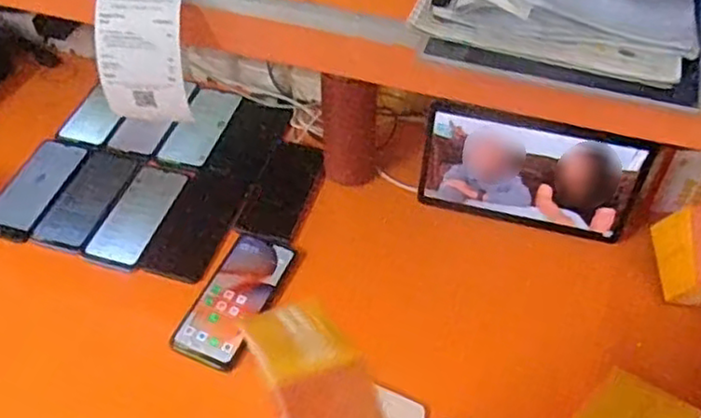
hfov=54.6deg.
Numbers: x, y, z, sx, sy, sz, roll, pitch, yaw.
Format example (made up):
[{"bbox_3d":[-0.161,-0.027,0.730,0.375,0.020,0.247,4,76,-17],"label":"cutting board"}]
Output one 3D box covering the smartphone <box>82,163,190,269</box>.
[{"bbox_3d":[-0.272,0.006,0.874,0.074,0.011,0.157,13,51,10],"label":"smartphone"}]

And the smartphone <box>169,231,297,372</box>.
[{"bbox_3d":[-0.133,0.103,0.792,0.077,0.012,0.167,23,58,12],"label":"smartphone"}]

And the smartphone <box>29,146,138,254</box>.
[{"bbox_3d":[-0.345,-0.016,0.884,0.077,0.012,0.172,14,51,11],"label":"smartphone"}]

